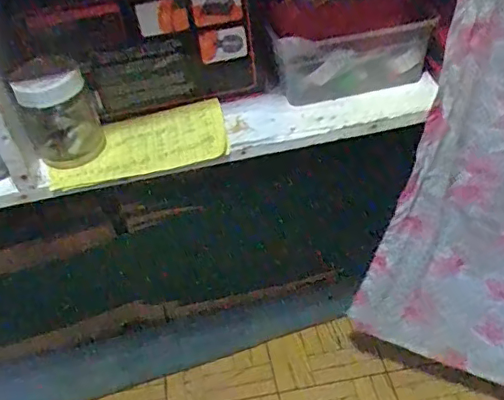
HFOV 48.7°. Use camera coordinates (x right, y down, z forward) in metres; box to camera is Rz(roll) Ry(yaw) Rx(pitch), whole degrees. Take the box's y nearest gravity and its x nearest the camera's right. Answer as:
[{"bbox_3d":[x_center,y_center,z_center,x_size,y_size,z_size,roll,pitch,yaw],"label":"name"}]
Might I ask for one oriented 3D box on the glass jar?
[{"bbox_3d":[-0.208,-0.095,0.602,0.072,0.110,0.064,-19,44,-12],"label":"glass jar"}]

